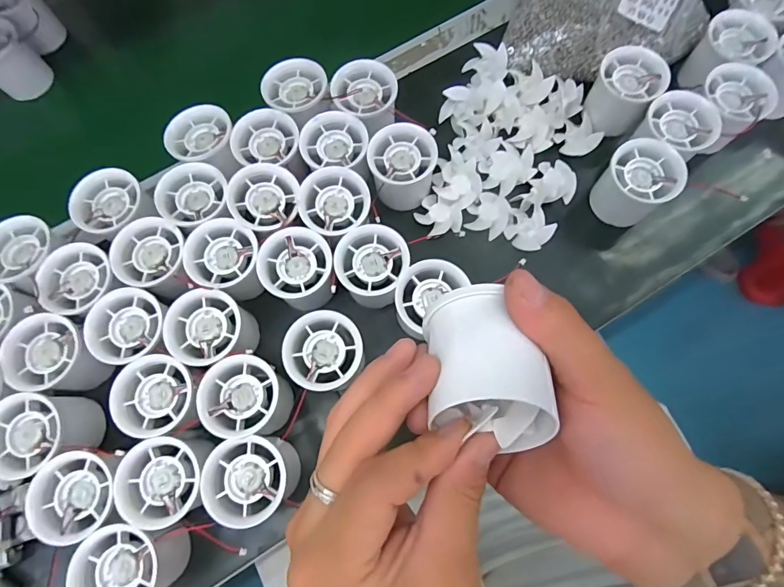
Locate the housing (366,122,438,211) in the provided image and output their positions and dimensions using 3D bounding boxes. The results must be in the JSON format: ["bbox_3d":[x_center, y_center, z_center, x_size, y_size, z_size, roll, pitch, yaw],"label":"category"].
[{"bbox_3d":[0.009,-0.108,0.371,0.054,0.046,0.053,0,73,2],"label":"housing"}]

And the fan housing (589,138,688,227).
[{"bbox_3d":[0.204,-0.093,0.362,0.054,0.051,0.049,36,77,12],"label":"fan housing"}]

